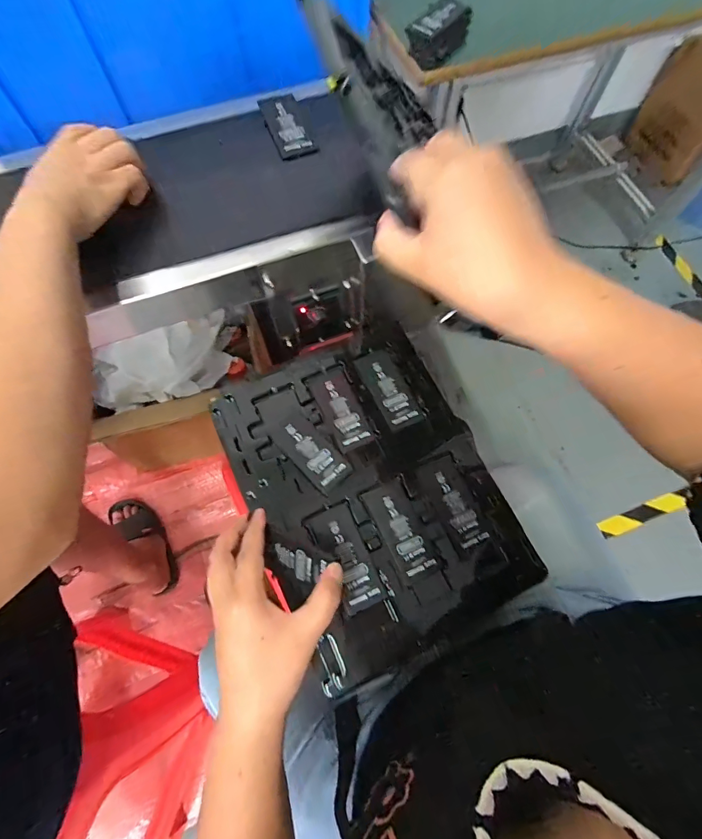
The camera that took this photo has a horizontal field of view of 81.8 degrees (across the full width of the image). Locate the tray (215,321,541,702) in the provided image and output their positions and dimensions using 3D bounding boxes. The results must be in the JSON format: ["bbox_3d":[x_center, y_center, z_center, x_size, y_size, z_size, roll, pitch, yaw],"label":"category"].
[{"bbox_3d":[0.018,0.064,0.428,0.243,0.015,0.317,-24,70,-9],"label":"tray"}]

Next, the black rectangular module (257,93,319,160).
[{"bbox_3d":[-0.073,-0.338,0.464,0.045,0.012,0.090,-19,73,-8],"label":"black rectangular module"}]

